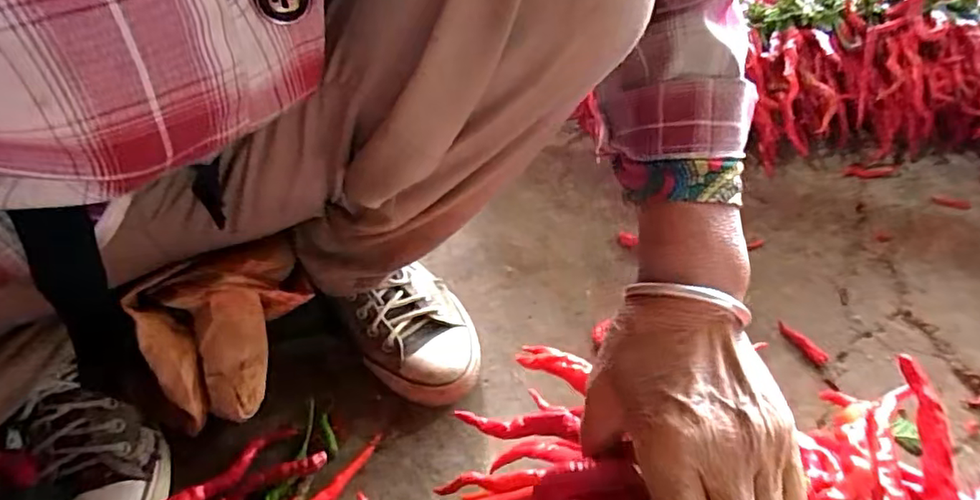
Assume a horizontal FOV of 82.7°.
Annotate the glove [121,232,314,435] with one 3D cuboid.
[{"bbox_3d":[-0.194,0.060,0.419,0.119,0.123,0.065,-16,12,-14],"label":"glove"}]

